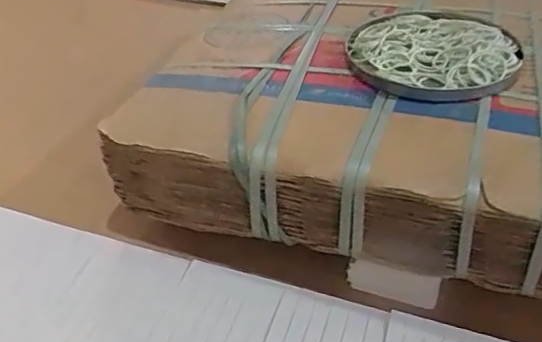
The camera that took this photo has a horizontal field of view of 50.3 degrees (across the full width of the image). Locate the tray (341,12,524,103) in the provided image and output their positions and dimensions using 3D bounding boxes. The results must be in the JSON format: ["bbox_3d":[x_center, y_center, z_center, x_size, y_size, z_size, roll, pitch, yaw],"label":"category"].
[{"bbox_3d":[0.160,-0.119,0.578,0.161,0.033,0.155,6,39,9],"label":"tray"}]

